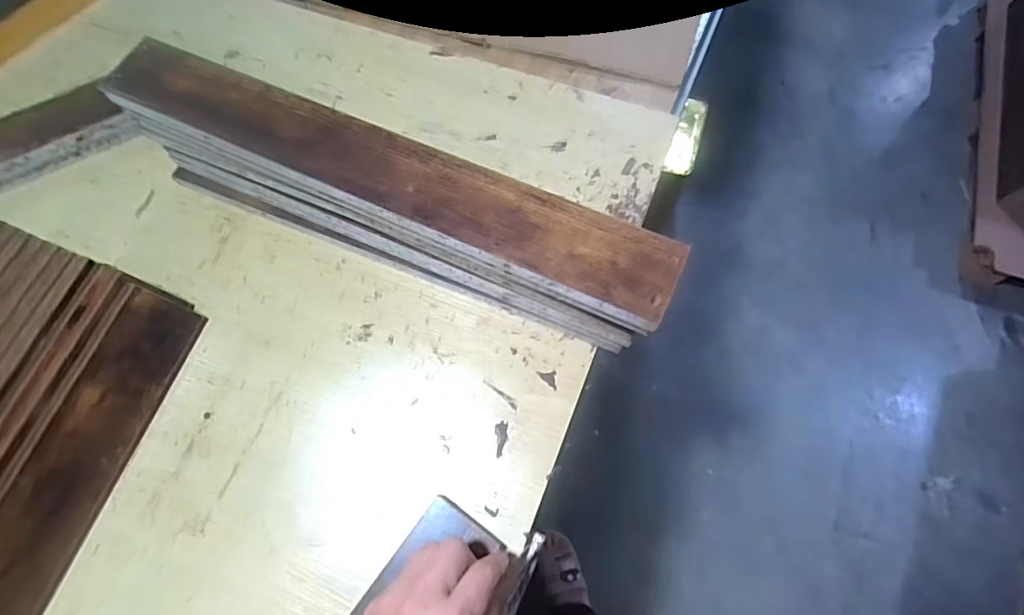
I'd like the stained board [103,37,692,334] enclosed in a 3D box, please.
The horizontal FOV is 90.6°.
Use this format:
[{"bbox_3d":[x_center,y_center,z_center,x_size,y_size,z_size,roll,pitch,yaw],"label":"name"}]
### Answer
[{"bbox_3d":[-0.099,-0.100,0.366,0.447,0.014,0.061,24,73,10],"label":"stained board"}]

